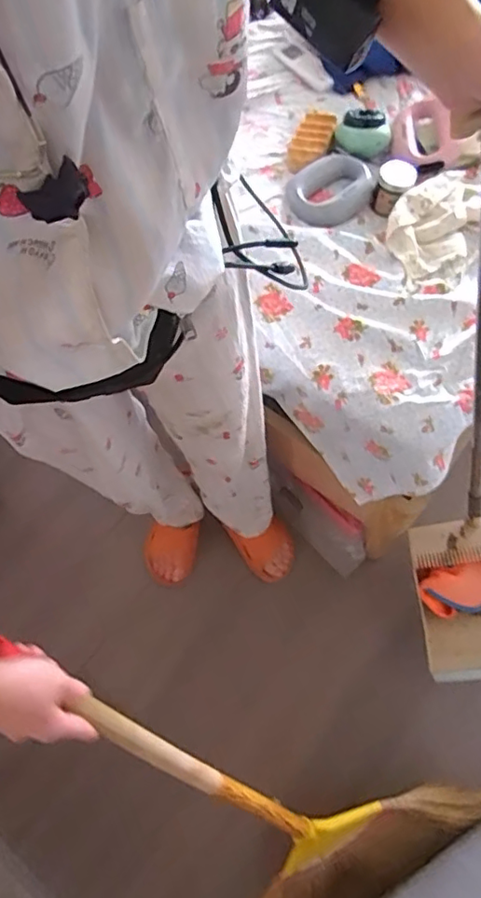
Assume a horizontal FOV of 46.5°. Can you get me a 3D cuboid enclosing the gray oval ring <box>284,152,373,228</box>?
[{"bbox_3d":[0.146,-0.440,0.946,0.136,0.038,0.128,-19,68,-7],"label":"gray oval ring"}]

